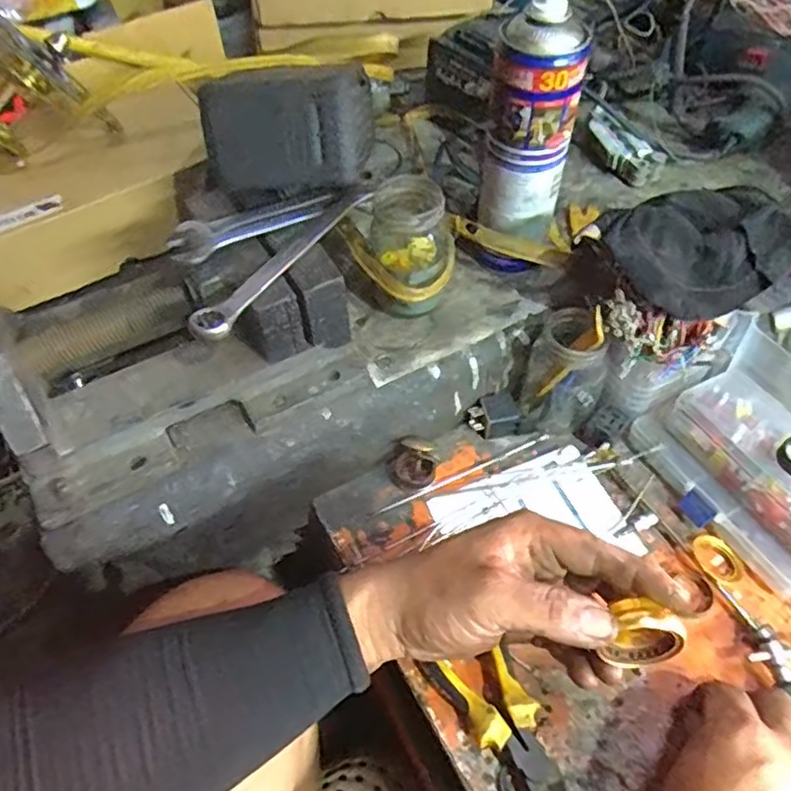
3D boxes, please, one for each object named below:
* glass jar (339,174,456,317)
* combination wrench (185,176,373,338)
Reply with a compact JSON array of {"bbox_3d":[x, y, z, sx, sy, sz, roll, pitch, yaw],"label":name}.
[{"bbox_3d":[0.003,-0.114,0.522,0.092,0.107,0.083,-2,54,0],"label":"glass jar"},{"bbox_3d":[-0.079,-0.101,0.460,0.023,0.016,0.182,27,59,20],"label":"combination wrench"}]

